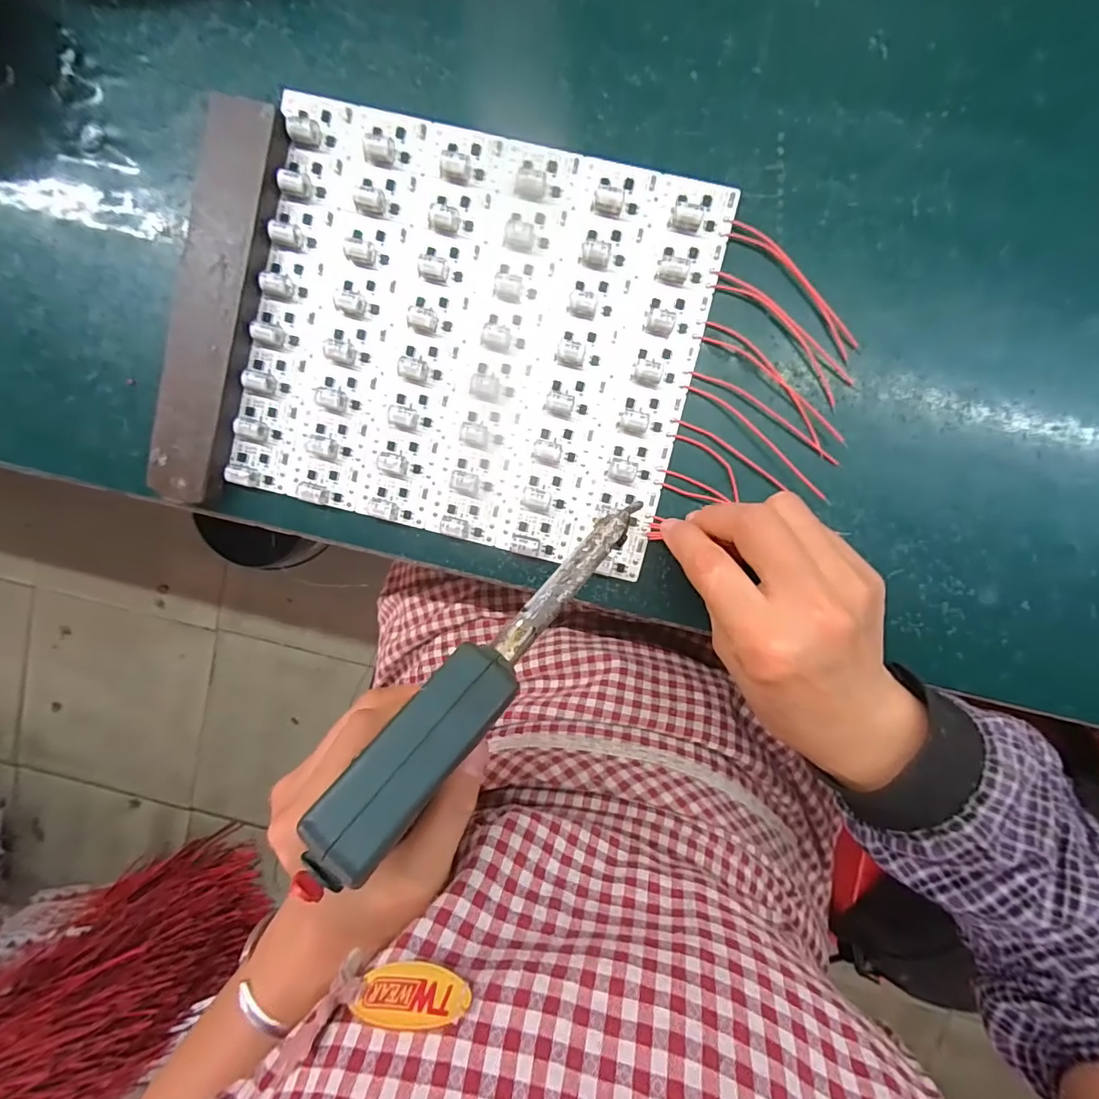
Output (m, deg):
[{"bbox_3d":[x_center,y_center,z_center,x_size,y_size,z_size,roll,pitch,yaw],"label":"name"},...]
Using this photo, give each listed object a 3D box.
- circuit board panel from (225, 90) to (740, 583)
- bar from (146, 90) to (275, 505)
[{"bbox_3d":[-0.040,-0.107,0.272,0.226,0.012,0.200,14,96,2],"label":"circuit board panel"},{"bbox_3d":[-0.176,-0.124,0.273,0.037,0.018,0.197,15,96,2],"label":"bar"}]

